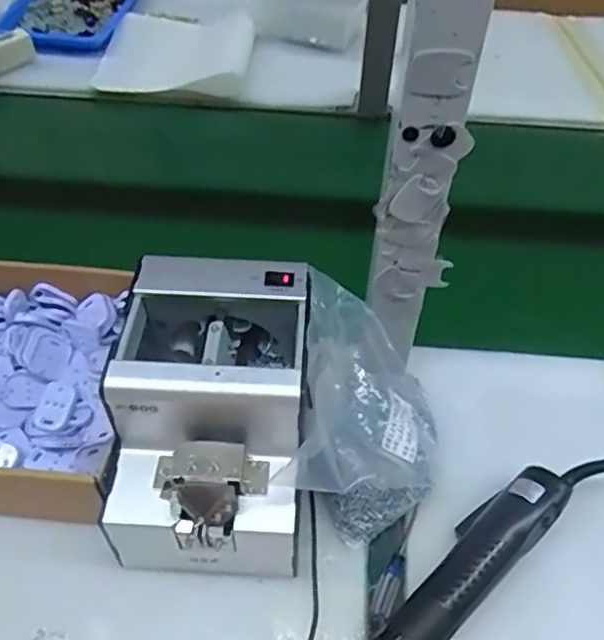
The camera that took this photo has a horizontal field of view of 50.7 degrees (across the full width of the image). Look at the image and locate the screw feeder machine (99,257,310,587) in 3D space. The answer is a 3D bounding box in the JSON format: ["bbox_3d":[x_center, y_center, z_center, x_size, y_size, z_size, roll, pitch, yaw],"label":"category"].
[{"bbox_3d":[-0.060,0.067,0.449,0.117,0.136,0.170,3,49,2],"label":"screw feeder machine"}]

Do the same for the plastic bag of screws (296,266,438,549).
[{"bbox_3d":[0.051,0.064,0.458,0.100,0.135,0.149,4,49,2],"label":"plastic bag of screws"}]

